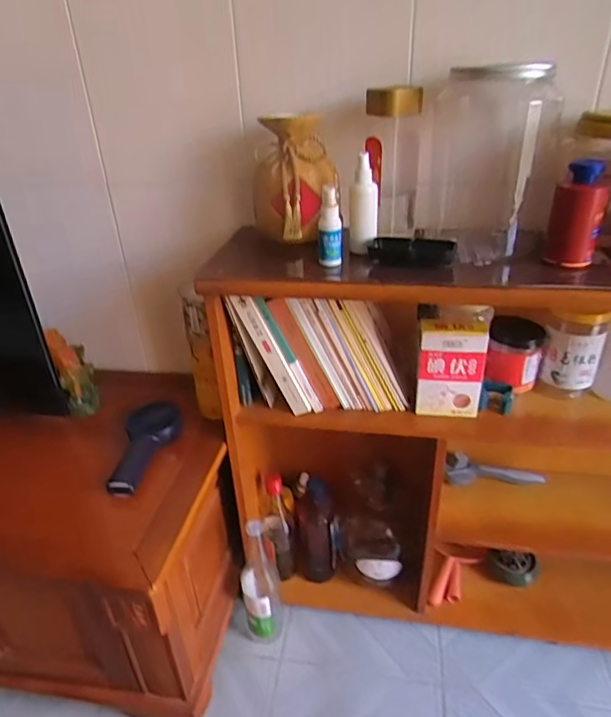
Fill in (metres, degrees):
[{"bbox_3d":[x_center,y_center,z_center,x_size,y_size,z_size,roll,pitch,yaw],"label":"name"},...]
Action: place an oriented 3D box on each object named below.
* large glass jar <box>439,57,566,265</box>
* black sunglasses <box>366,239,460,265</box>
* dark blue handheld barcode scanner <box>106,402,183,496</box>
[{"bbox_3d":[0.259,-0.262,0.681,0.150,0.226,0.129,7,31,17],"label":"large glass jar"},{"bbox_3d":[0.143,-0.144,0.679,0.124,0.039,0.034,17,35,32],"label":"black sunglasses"},{"bbox_3d":[-0.259,0.136,0.779,0.066,0.068,0.166,5,27,11],"label":"dark blue handheld barcode scanner"}]

